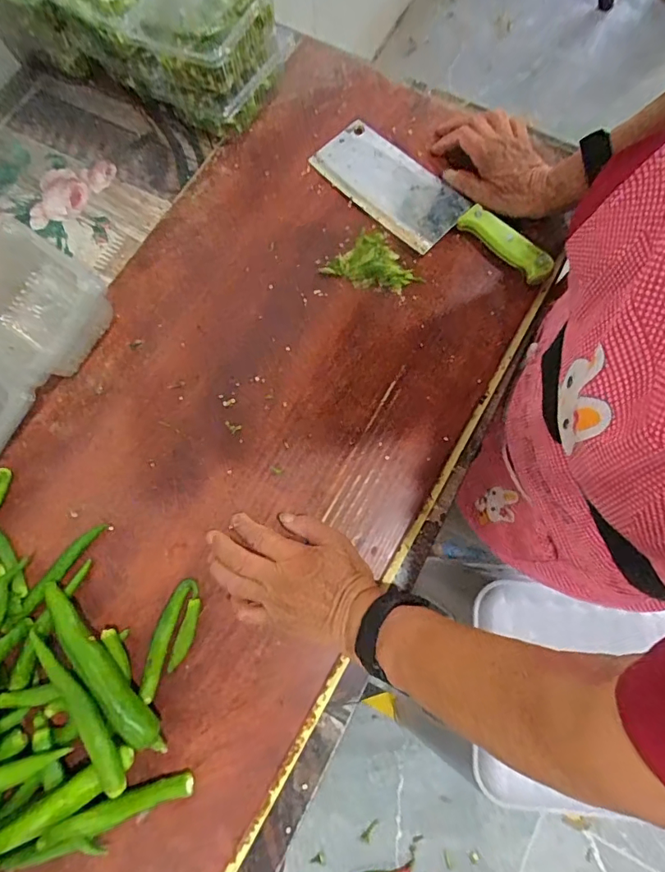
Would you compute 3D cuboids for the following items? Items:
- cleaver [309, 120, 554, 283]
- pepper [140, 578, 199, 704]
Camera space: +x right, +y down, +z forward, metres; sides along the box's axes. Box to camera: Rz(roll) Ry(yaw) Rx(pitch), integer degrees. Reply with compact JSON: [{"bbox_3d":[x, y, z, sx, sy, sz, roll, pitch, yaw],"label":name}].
[{"bbox_3d":[0.109,-0.259,0.541,0.295,0.014,0.096,39,80,15],"label":"cleaver"},{"bbox_3d":[-0.146,0.177,0.422,0.021,0.012,0.101,21,76,6],"label":"pepper"}]

